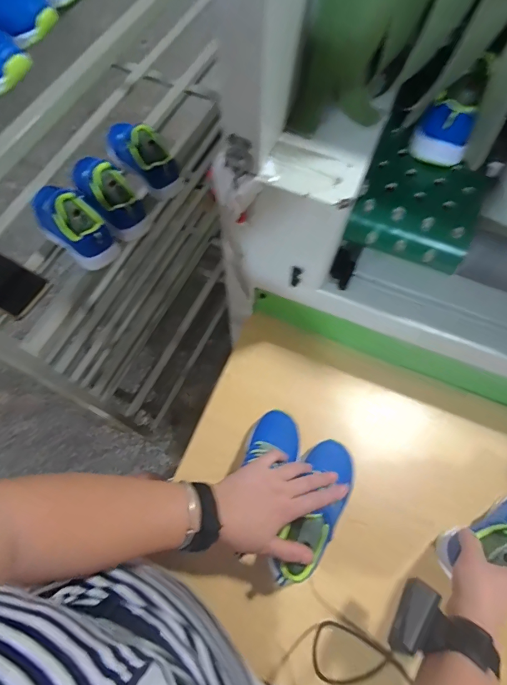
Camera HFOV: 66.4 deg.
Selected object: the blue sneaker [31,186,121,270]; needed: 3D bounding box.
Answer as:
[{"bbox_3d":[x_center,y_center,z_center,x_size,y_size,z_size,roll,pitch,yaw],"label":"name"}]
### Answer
[{"bbox_3d":[-0.279,-0.186,0.579,0.073,0.076,0.161,-42,74,-15],"label":"blue sneaker"}]

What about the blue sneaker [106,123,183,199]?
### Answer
[{"bbox_3d":[-0.181,-0.305,0.629,0.167,0.081,0.064,43,74,15],"label":"blue sneaker"}]

